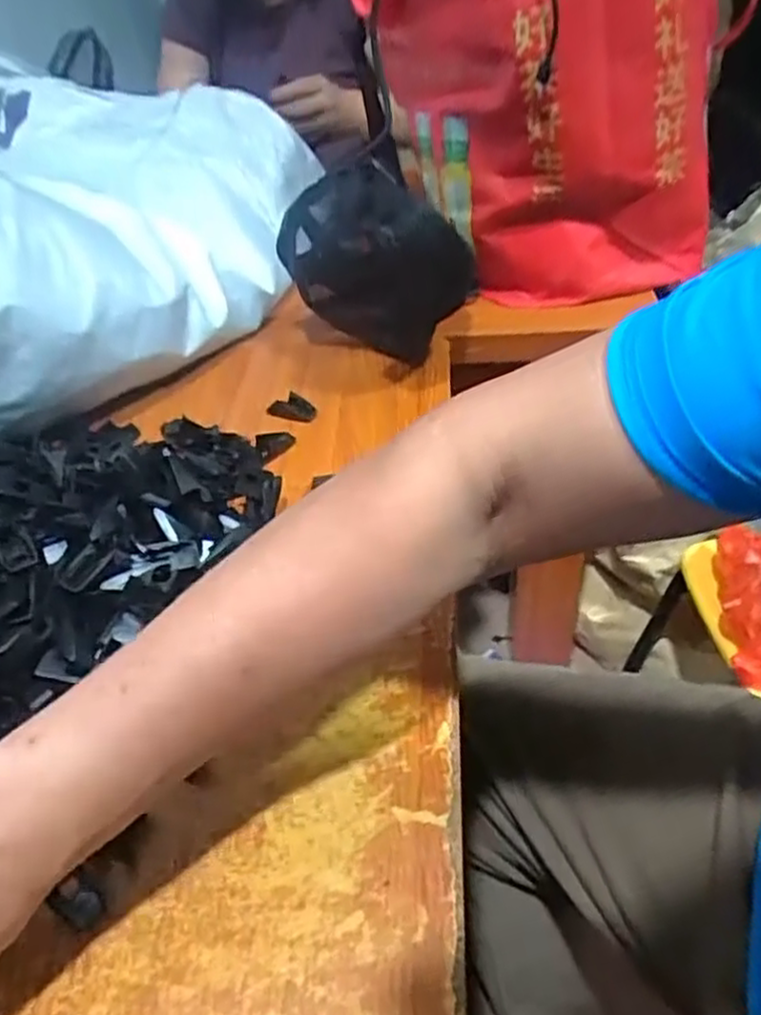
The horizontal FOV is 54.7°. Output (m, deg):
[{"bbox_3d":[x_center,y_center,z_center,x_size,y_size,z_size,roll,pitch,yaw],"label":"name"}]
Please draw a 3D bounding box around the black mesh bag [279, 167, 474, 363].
[{"bbox_3d":[0.000,-0.206,0.606,0.106,0.142,0.174,-24,44,-19],"label":"black mesh bag"}]

